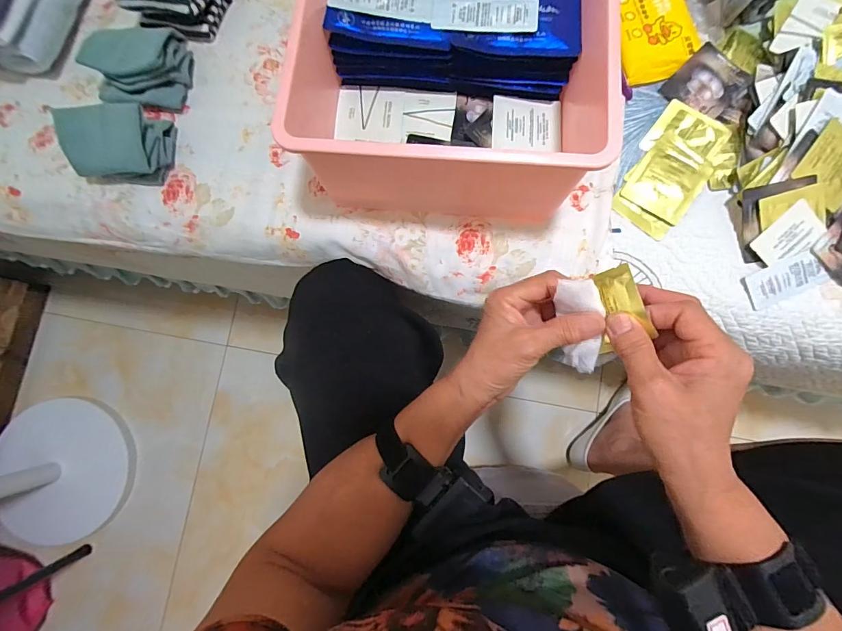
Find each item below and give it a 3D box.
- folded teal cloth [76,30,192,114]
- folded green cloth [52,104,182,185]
[{"bbox_3d":[-0.281,-0.246,0.375,0.089,0.046,0.079,4,84,2],"label":"folded teal cloth"},{"bbox_3d":[-0.288,-0.166,0.367,0.087,0.041,0.068,6,84,2],"label":"folded green cloth"}]

